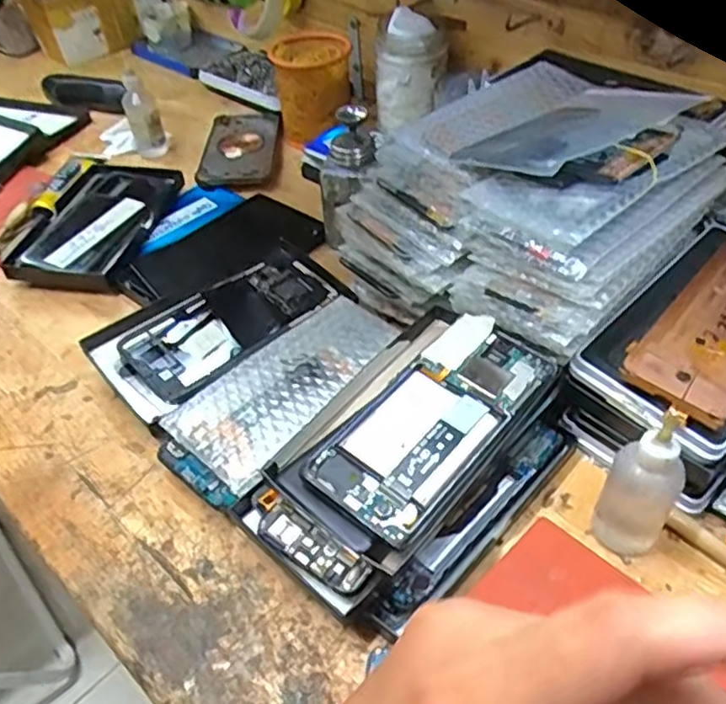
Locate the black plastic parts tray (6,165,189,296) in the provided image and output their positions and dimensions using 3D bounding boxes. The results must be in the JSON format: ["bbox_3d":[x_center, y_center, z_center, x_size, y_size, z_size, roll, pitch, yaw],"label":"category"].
[{"bbox_3d":[-0.251,-0.133,0.655,0.108,0.034,0.183,6,46,11],"label":"black plastic parts tray"}]

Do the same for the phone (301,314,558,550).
[{"bbox_3d":[0.043,0.038,0.391,0.073,0.010,0.152,35,60,27],"label":"phone"}]

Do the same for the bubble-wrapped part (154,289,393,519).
[{"bbox_3d":[-0.052,0.030,0.473,0.083,0.030,0.179,32,56,32],"label":"bubble-wrapped part"}]

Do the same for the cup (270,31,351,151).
[{"bbox_3d":[-0.052,-0.282,0.735,0.078,0.106,0.078,-3,45,3],"label":"cup"}]

